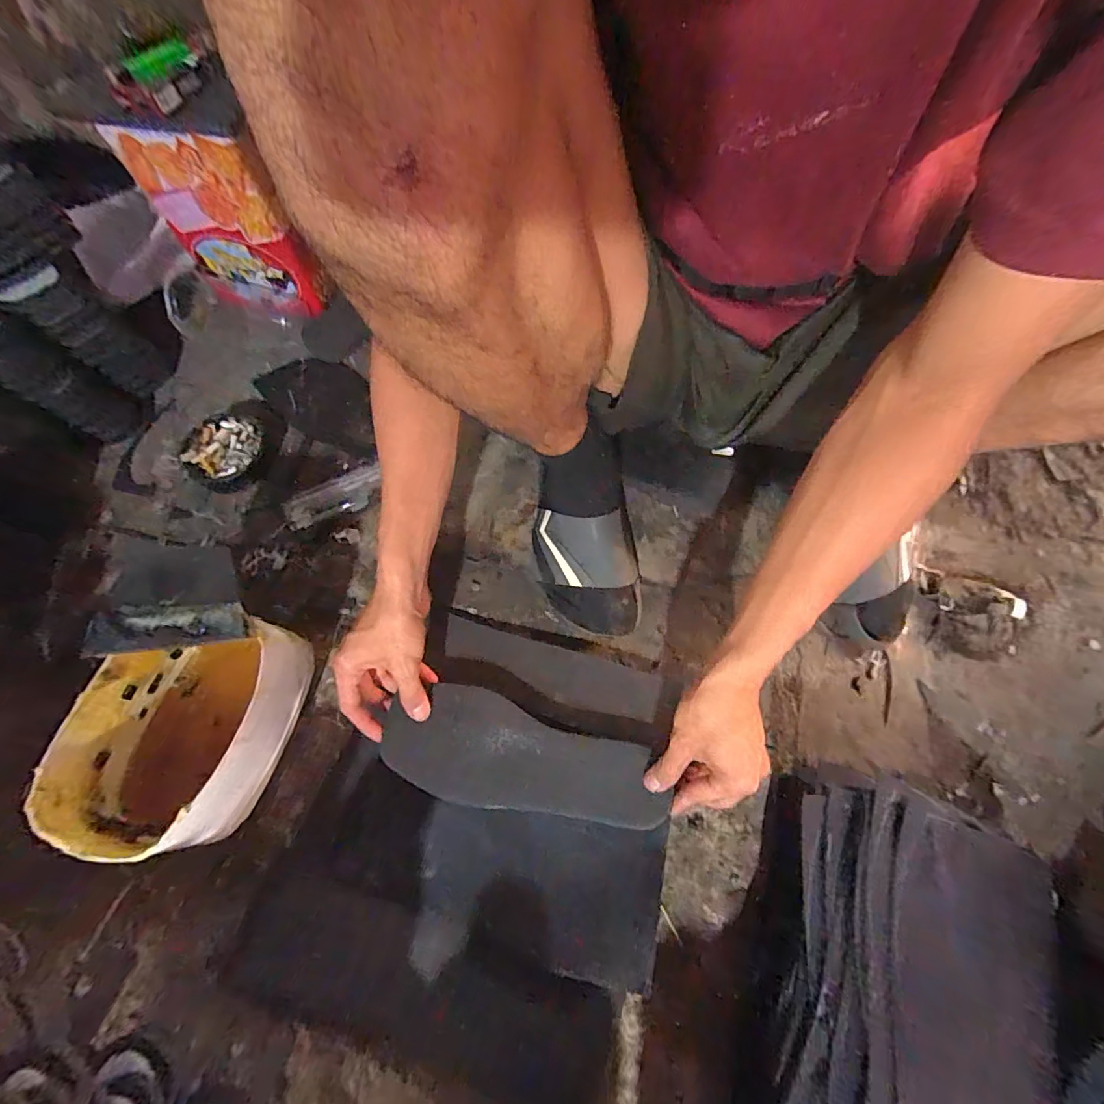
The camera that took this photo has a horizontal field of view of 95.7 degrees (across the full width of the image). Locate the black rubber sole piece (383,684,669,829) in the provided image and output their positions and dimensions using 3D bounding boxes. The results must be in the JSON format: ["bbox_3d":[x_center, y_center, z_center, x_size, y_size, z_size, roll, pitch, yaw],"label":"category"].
[{"bbox_3d":[-0.026,0.188,0.458,0.252,0.021,0.093,14,65,2],"label":"black rubber sole piece"}]

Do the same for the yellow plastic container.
[{"bbox_3d":[-0.304,0.153,0.436,0.126,0.126,0.187,15,67,7],"label":"yellow plastic container"}]

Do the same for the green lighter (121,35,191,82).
[{"bbox_3d":[-0.394,-0.492,0.499,0.063,0.012,0.025,-45,102,-13],"label":"green lighter"}]

